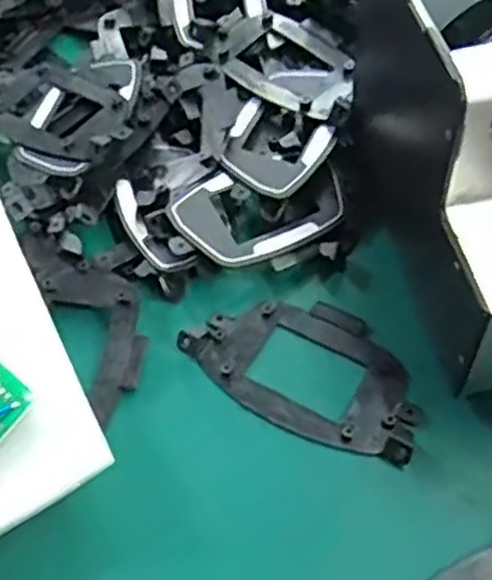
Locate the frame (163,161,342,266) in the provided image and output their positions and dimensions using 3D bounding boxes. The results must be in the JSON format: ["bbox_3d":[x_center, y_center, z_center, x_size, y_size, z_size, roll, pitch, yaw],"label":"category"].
[{"bbox_3d":[0.009,-0.048,0.410,0.097,0.018,0.062,-29,57,-15],"label":"frame"}]

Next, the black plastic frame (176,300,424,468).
[{"bbox_3d":[0.031,0.036,0.370,0.122,0.012,0.071,20,59,19],"label":"black plastic frame"}]

